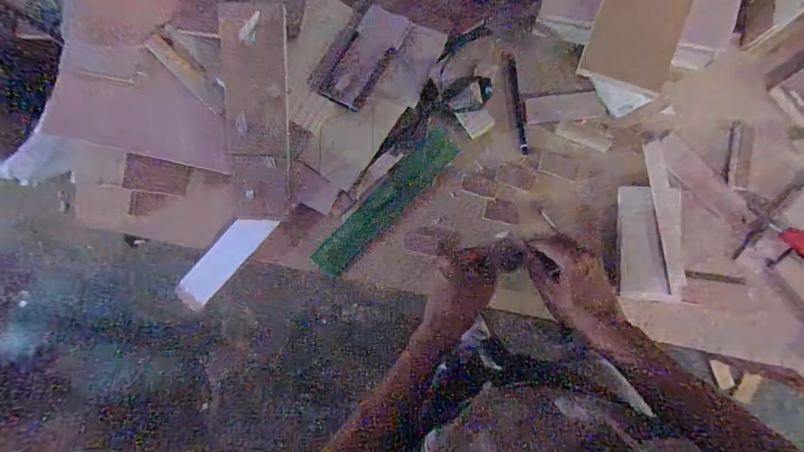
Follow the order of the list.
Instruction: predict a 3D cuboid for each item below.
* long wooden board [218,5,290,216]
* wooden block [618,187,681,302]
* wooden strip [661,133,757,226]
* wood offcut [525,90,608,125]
[{"bbox_3d":[-0.185,-0.139,0.526,0.077,0.010,0.262,0,104,-7],"label":"long wooden board"},{"bbox_3d":[0.292,0.021,0.503,0.054,0.017,0.137,-5,84,7],"label":"wooden block"},{"bbox_3d":[0.368,-0.055,0.501,0.038,0.005,0.134,-40,82,2],"label":"wooden strip"},{"bbox_3d":[0.213,-0.155,0.536,0.097,0.005,0.034,-4,84,7],"label":"wood offcut"}]

